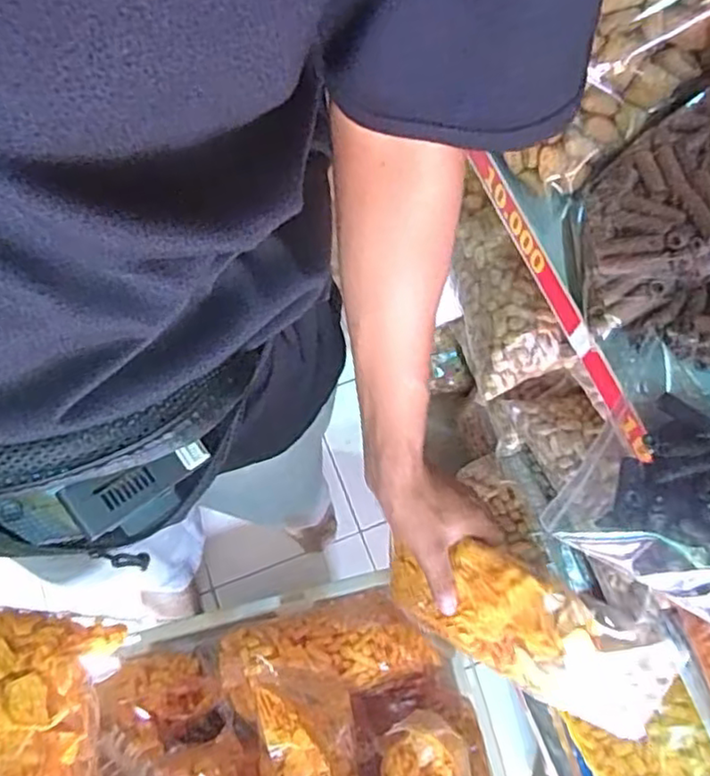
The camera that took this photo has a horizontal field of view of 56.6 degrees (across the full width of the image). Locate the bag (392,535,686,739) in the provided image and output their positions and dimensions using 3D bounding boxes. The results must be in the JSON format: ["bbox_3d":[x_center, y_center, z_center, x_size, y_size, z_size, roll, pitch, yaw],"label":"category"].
[{"bbox_3d":[0.136,0.182,0.527,0.217,0.116,0.060,22,30,26],"label":"bag"}]

